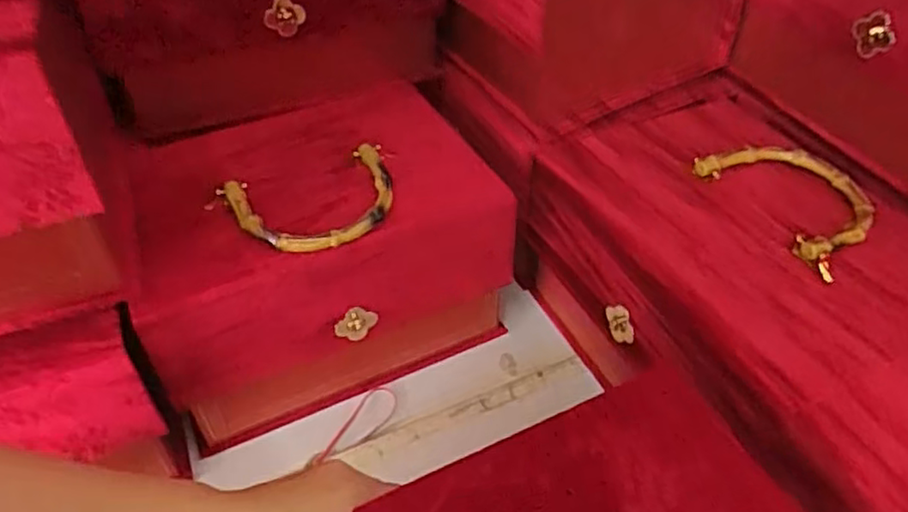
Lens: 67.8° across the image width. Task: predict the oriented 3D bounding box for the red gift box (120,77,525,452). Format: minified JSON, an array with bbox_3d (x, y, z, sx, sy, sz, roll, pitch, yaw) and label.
[{"bbox_3d":[-0.124,-0.008,0.627,0.290,0.177,0.216,-18,47,-17],"label":"red gift box"}]

